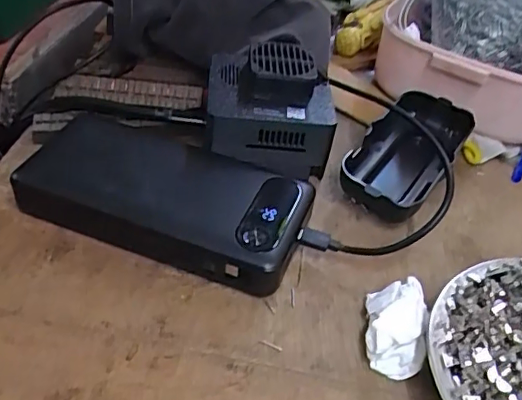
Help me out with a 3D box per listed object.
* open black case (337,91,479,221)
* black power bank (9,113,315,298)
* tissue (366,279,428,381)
[{"bbox_3d":[0.090,-0.027,0.349,0.049,0.026,0.112,28,47,22],"label":"open black case"},{"bbox_3d":[-0.052,-0.004,0.307,0.151,0.026,0.070,18,44,12],"label":"black power bank"},{"bbox_3d":[0.062,0.059,0.263,0.026,0.022,0.041,10,43,4],"label":"tissue"}]

